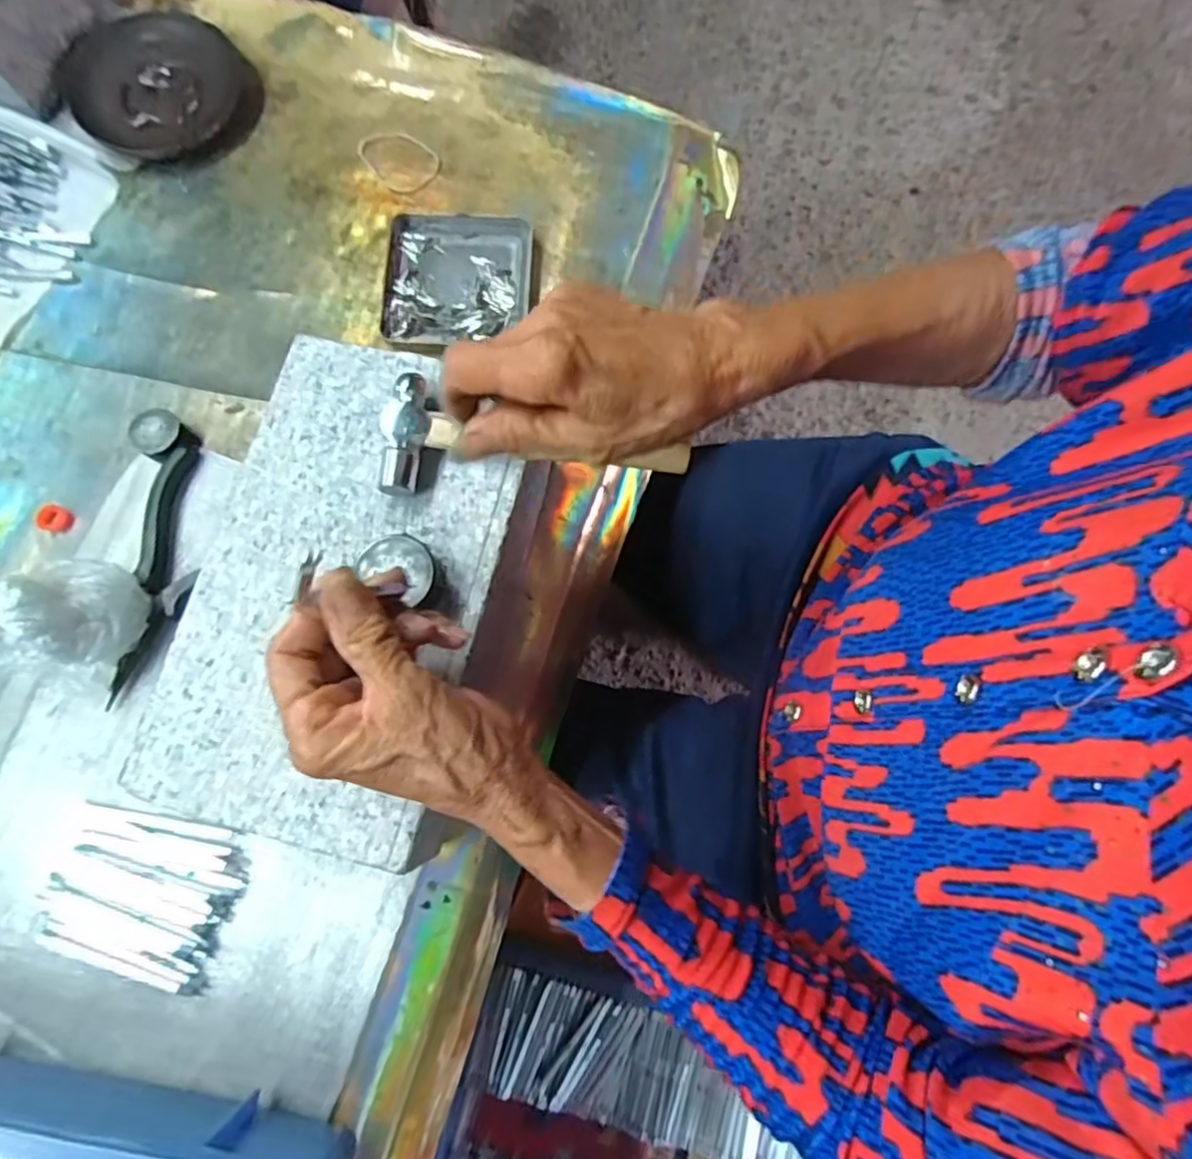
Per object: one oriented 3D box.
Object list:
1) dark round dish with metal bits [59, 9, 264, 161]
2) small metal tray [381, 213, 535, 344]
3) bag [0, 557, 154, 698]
[{"bbox_3d":[-0.324,-0.369,0.493,0.121,0.023,0.139,-38,80,-7],"label":"dark round dish with metal bits"},{"bbox_3d":[-0.094,-0.204,0.449,0.098,0.012,0.095,1,78,1],"label":"small metal tray"},{"bbox_3d":[-0.284,0.023,0.365,0.052,0.066,0.068,14,77,5],"label":"bag"}]

